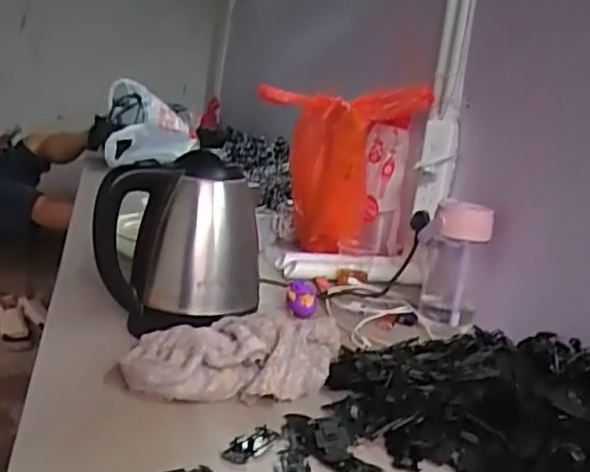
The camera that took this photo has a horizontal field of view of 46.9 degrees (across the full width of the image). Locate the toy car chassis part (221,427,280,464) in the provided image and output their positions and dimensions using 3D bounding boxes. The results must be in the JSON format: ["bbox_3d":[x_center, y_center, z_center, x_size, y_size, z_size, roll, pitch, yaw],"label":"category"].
[{"bbox_3d":[-0.039,0.186,0.603,0.027,0.006,0.065,17,16,37],"label":"toy car chassis part"}]

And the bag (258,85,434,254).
[{"bbox_3d":[0.081,-0.118,1.208,0.266,0.277,0.169,10,13,14],"label":"bag"}]

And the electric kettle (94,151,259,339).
[{"bbox_3d":[-0.141,0.008,0.835,0.179,0.201,0.174,5,15,5],"label":"electric kettle"}]

